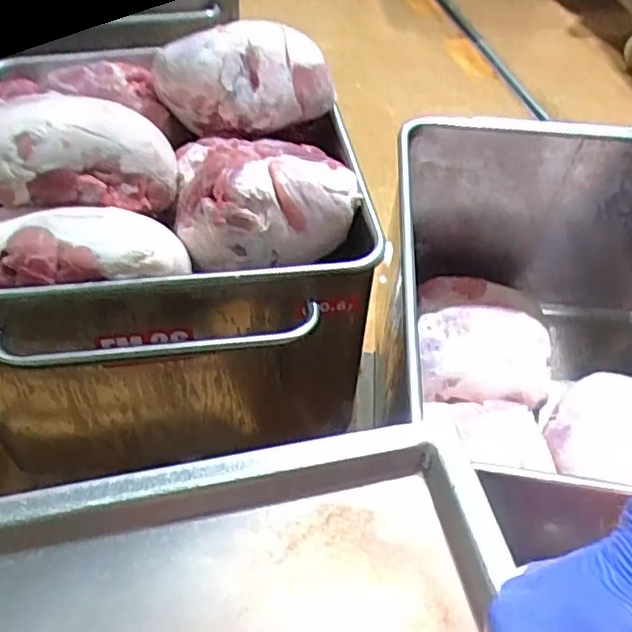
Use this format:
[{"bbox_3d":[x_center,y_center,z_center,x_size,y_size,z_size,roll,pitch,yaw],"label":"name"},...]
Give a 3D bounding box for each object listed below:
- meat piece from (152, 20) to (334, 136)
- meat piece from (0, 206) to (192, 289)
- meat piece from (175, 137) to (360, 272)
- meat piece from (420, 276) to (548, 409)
[{"bbox_3d":[-0.120,-0.399,1.089,0.285,0.146,0.118,-12,54,-12],"label":"meat piece"},{"bbox_3d":[-0.338,-0.090,0.870,0.320,0.097,0.133,-9,52,-9],"label":"meat piece"},{"bbox_3d":[-0.078,-0.212,1.005,0.274,0.115,0.258,-4,51,-6],"label":"meat piece"},{"bbox_3d":[0.345,0.041,1.320,0.290,0.100,0.272,3,51,0],"label":"meat piece"}]

